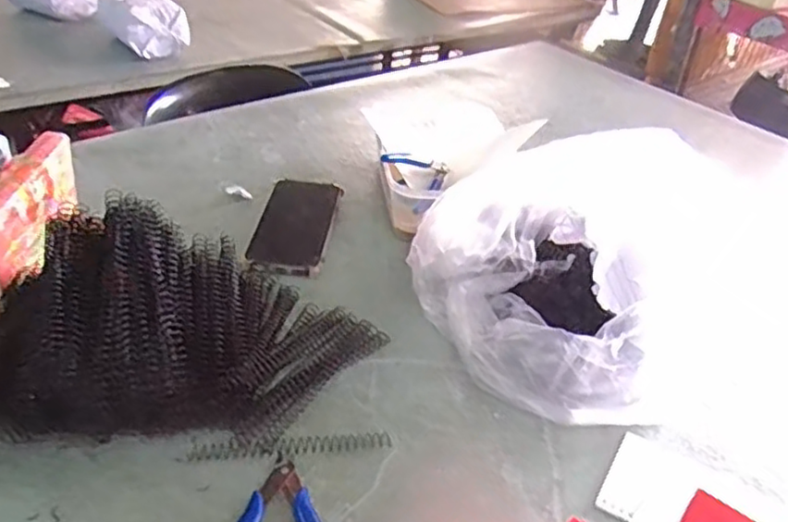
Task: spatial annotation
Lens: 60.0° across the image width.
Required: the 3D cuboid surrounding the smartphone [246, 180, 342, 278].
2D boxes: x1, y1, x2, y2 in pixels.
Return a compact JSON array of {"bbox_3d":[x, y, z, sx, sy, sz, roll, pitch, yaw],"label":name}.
[{"bbox_3d":[-0.107,-0.039,0.744,0.078,0.015,0.185,7,37,0],"label":"smartphone"}]

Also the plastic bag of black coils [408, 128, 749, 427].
[{"bbox_3d":[0.155,-0.001,0.587,0.197,0.181,0.227,-20,44,-31],"label":"plastic bag of black coils"}]

